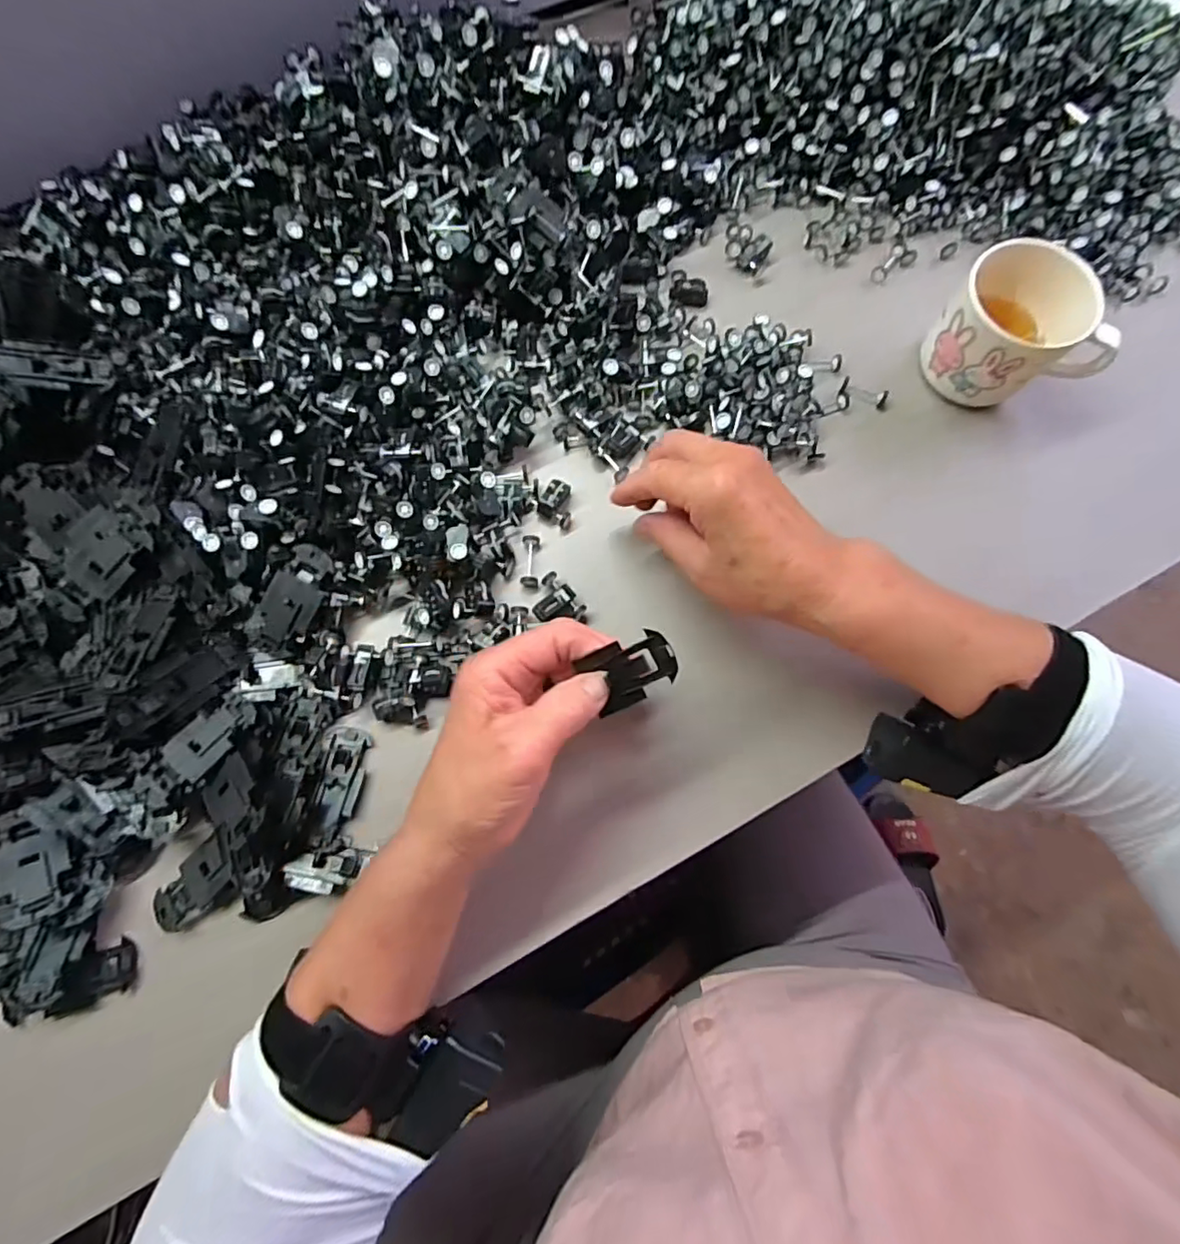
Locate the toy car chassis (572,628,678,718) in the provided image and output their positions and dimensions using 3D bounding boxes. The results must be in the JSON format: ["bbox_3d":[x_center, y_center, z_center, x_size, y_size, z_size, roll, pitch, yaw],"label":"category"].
[{"bbox_3d":[0.021,0.021,0.270,0.040,0.009,0.028,-32,92,17],"label":"toy car chassis"}]

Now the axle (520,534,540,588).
[{"bbox_3d":[-0.037,-0.037,0.353,0.011,0.008,0.031,1,77,0],"label":"axle"}]

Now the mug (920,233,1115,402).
[{"bbox_3d":[0.268,-0.180,0.358,0.095,0.058,0.084,42,80,9],"label":"mug"}]

